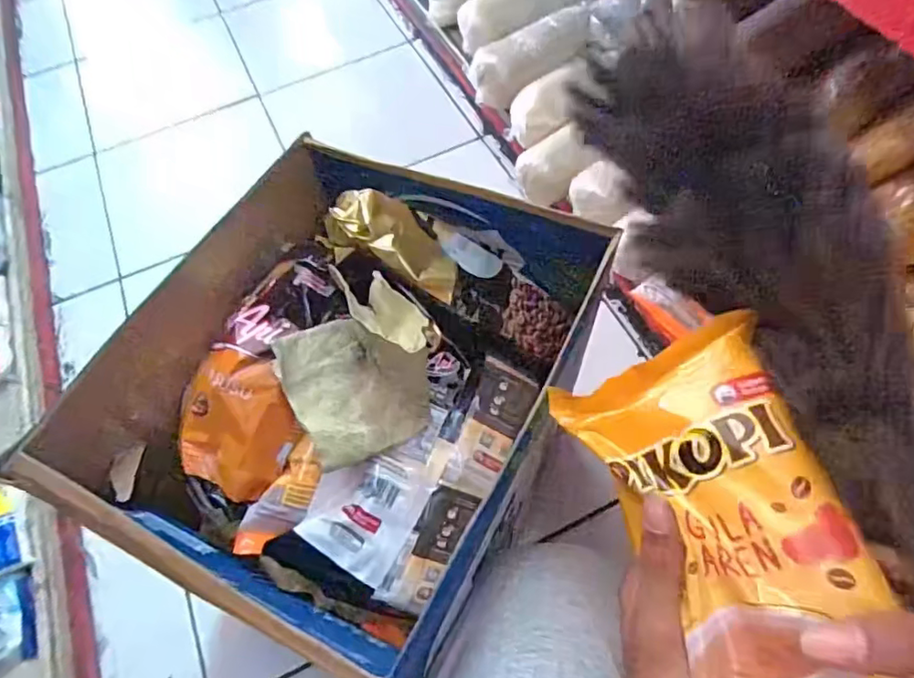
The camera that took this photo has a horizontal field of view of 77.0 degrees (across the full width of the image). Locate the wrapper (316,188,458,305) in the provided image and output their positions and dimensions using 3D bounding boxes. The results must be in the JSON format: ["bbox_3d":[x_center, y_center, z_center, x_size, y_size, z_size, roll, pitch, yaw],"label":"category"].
[{"bbox_3d":[-0.042,-0.071,0.418,0.102,0.021,0.058,30,62,-17],"label":"wrapper"}]

